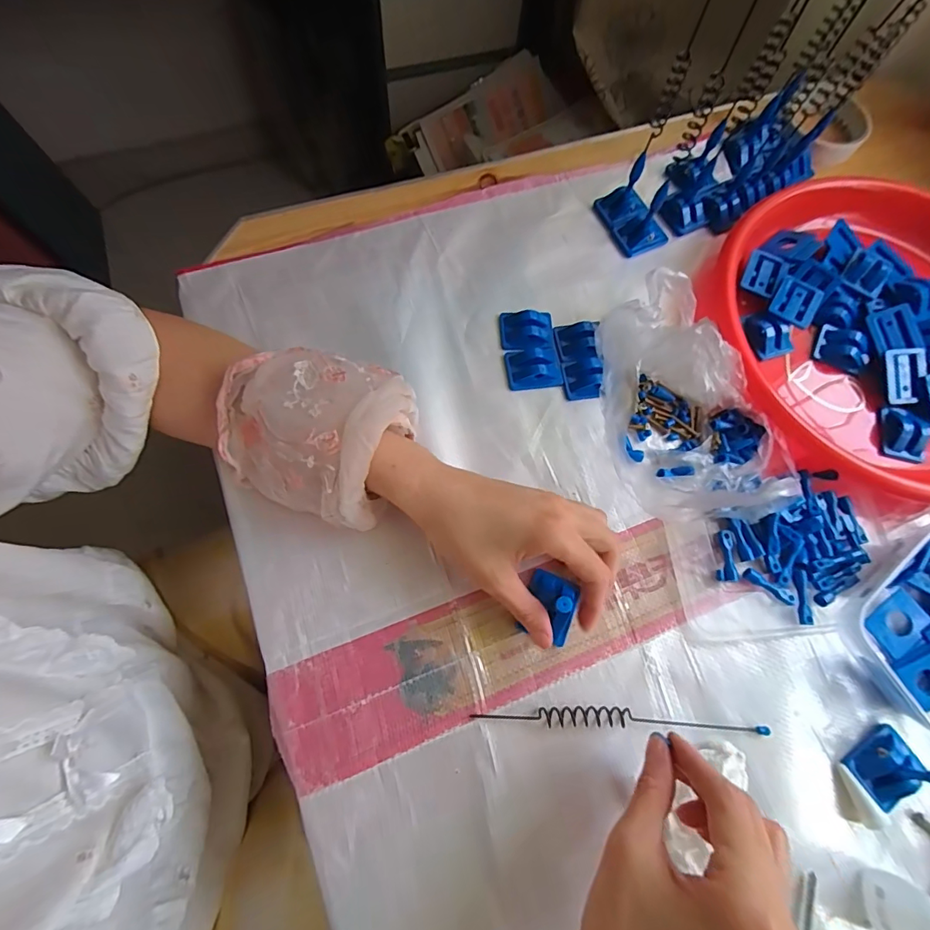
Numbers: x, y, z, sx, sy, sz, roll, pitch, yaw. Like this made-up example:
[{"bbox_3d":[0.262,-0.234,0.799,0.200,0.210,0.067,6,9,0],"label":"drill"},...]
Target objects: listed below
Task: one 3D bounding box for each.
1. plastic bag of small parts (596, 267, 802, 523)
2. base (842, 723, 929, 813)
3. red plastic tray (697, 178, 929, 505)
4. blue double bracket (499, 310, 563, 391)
[{"bbox_3d":[0.163,-0.048,0.355,0.111,0.051,0.190,-19,74,-10],"label":"plastic bag of small parts"},{"bbox_3d":[0.273,0.192,0.288,0.041,0.044,0.032,-25,75,-11],"label":"base"},{"bbox_3d":[0.357,-0.118,0.391,0.288,0.043,0.285,43,75,10],"label":"red plastic tray"},{"bbox_3d":[0.054,-0.096,0.382,0.044,0.015,0.067,-5,72,-5],"label":"blue double bracket"}]

